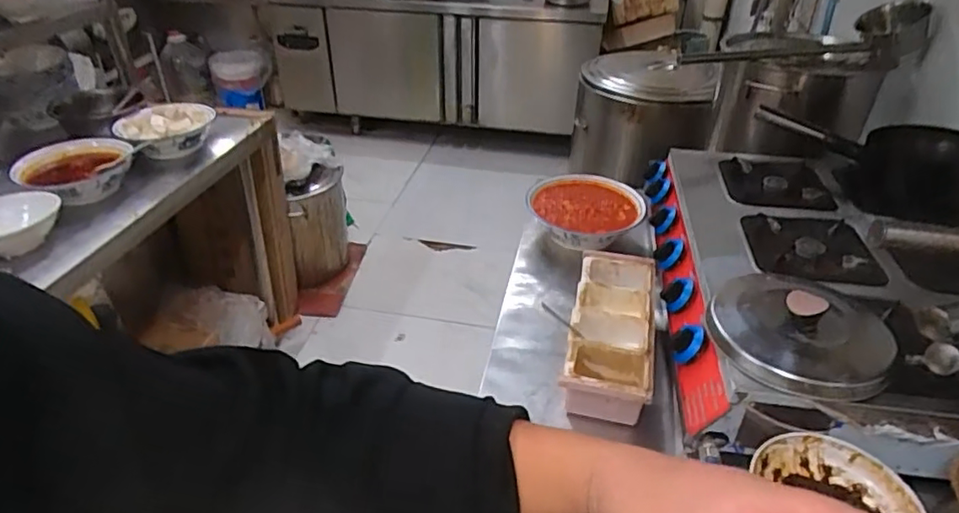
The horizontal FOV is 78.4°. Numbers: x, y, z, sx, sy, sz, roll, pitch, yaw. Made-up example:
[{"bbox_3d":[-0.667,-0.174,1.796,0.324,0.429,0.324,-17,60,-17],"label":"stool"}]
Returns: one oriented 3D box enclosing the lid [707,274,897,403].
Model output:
[{"bbox_3d":[0.408,0.084,0.737,0.213,0.062,0.197,0,34,0],"label":"lid"}]

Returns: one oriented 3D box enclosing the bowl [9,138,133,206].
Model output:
[{"bbox_3d":[-0.816,-0.176,1.196,0.205,0.067,0.177,-25,42,-32],"label":"bowl"}]

